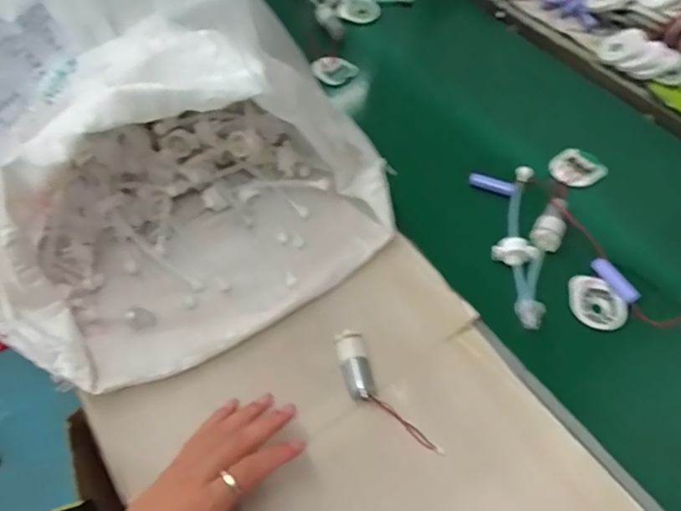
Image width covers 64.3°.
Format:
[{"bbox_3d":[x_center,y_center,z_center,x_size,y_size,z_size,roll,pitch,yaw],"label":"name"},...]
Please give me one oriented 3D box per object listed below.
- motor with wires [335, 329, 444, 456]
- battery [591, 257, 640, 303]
[{"bbox_3d":[0.033,0.121,0.465,0.037,0.020,0.127,-28,60,-17],"label":"motor with wires"},{"bbox_3d":[0.271,0.024,0.535,0.016,0.013,0.052,-33,73,-23],"label":"battery"}]

